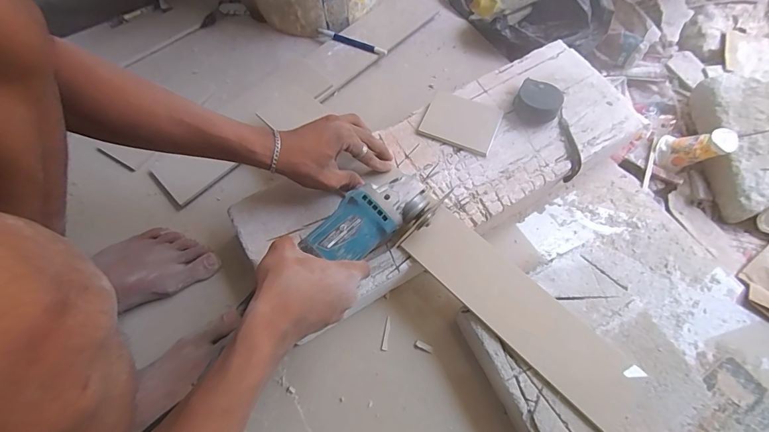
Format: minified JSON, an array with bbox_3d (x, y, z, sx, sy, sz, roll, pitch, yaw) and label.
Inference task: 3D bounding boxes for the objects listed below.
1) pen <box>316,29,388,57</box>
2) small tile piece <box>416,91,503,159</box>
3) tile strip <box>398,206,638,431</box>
[{"bbox_3d":[-0.062,-0.329,0.713,0.144,0.012,0.017,25,69,12],"label":"pen"},{"bbox_3d":[0.112,-0.139,0.557,0.106,0.009,0.089,23,69,11],"label":"small tile piece"},{"bbox_3d":[0.155,0.107,0.450,0.290,0.010,0.084,42,74,17],"label":"tile strip"}]

